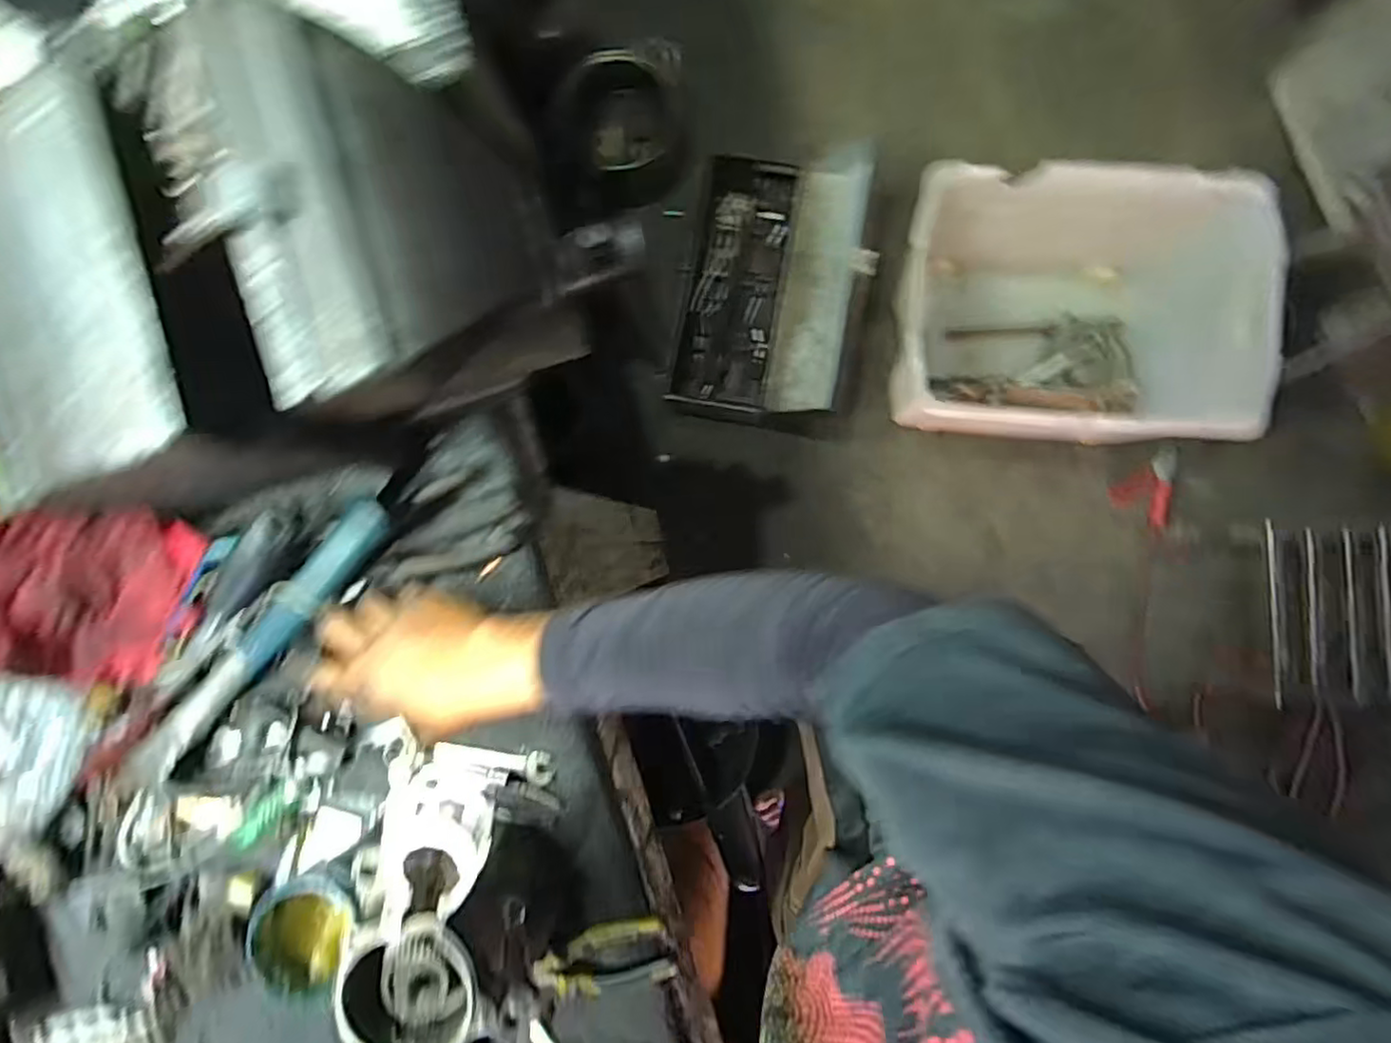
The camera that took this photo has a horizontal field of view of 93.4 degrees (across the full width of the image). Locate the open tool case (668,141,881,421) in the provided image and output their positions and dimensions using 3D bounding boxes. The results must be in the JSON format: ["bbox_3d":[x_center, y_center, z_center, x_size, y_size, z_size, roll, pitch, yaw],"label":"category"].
[{"bbox_3d":[0.139,-0.446,1.247,0.320,0.271,0.519,10,90,4],"label":"open tool case"}]

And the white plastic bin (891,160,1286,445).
[{"bbox_3d":[0.635,-0.361,1.177,0.542,0.338,0.432,1,89,4],"label":"white plastic bin"}]

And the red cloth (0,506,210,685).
[{"bbox_3d":[-0.469,0.058,0.491,0.034,0.129,0.157,35,102,40],"label":"red cloth"}]

